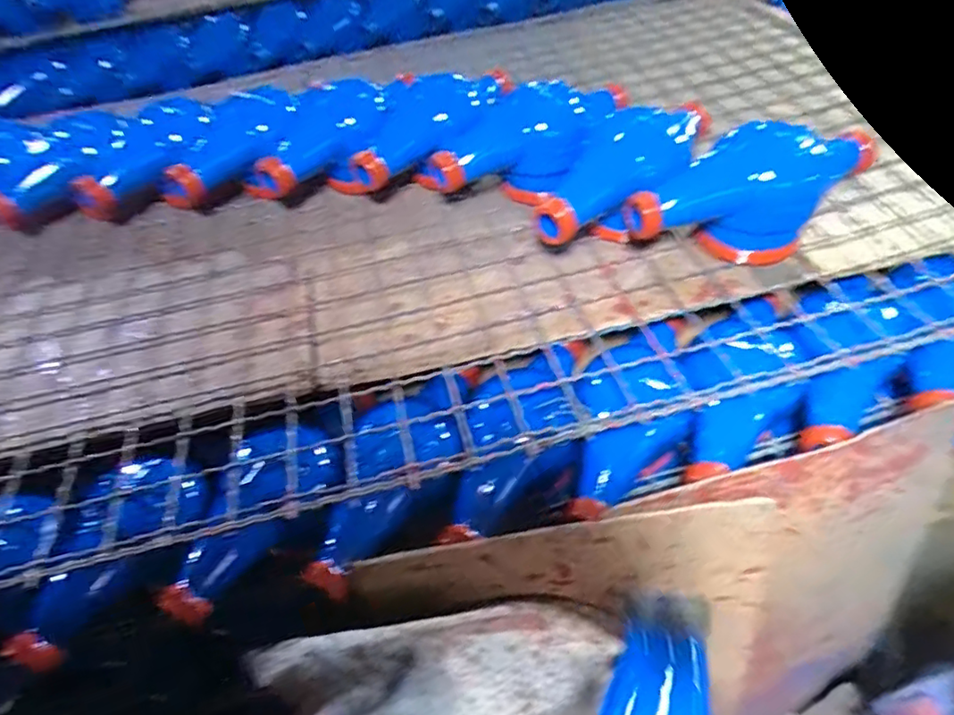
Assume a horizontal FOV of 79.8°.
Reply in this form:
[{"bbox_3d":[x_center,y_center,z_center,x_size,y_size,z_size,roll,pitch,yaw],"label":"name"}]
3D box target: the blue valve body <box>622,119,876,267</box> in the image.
[{"bbox_3d":[0.209,-0.121,0.433,0.198,0.087,0.071,-24,50,-15],"label":"blue valve body"}]

